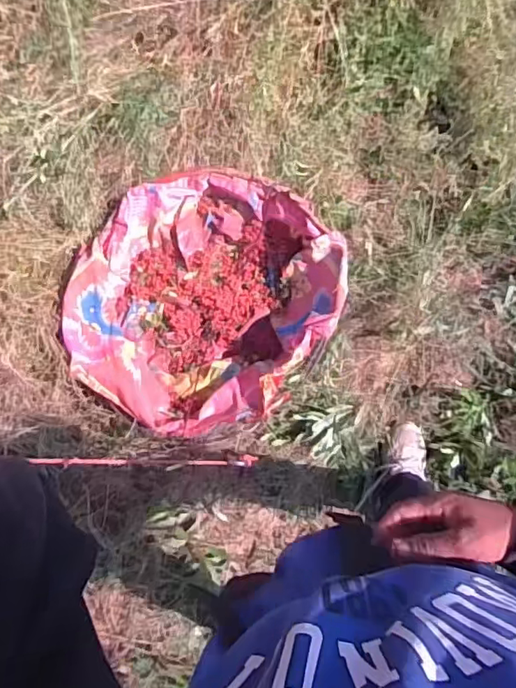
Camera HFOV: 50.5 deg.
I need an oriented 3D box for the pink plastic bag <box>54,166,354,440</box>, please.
[{"bbox_3d":[-0.129,-0.106,1.290,0.580,0.169,0.611,32,84,9],"label":"pink plastic bag"}]

